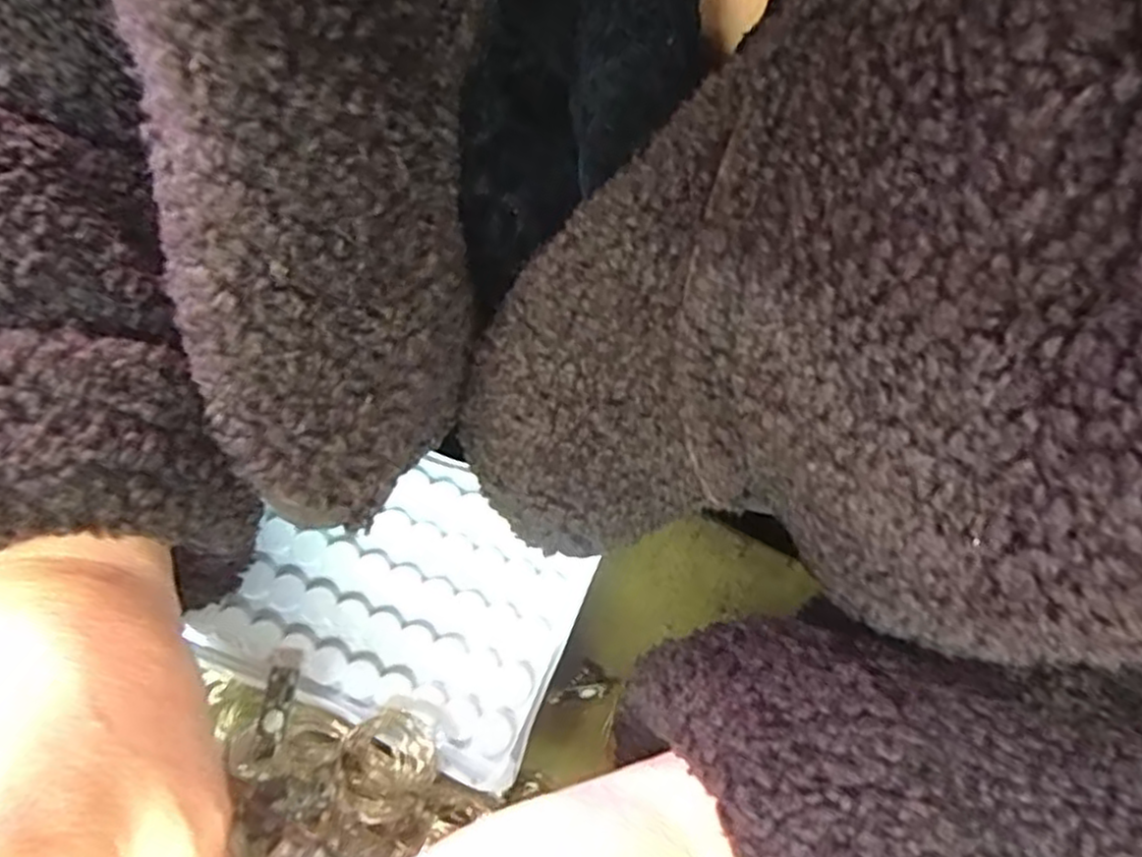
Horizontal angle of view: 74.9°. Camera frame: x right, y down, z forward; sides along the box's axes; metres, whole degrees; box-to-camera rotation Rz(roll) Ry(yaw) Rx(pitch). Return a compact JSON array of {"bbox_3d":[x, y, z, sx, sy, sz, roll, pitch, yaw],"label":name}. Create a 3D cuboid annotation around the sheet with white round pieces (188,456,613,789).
[{"bbox_3d":[-0.053,0.055,0.249,0.107,0.008,0.086,24,75,3],"label":"sheet with white round pieces"}]

